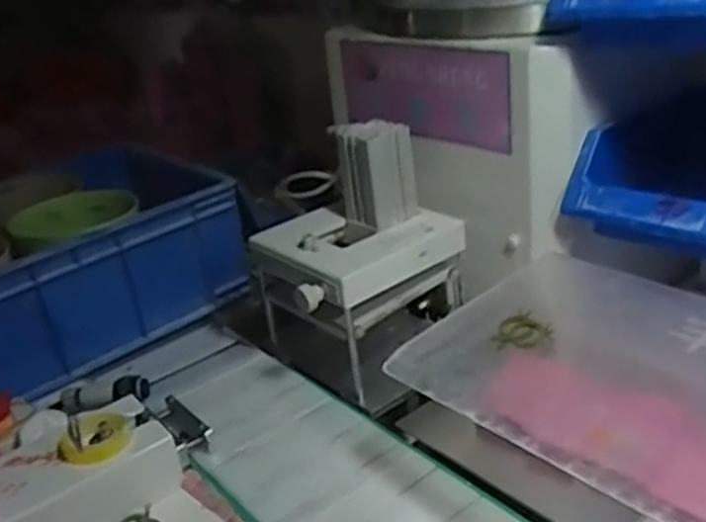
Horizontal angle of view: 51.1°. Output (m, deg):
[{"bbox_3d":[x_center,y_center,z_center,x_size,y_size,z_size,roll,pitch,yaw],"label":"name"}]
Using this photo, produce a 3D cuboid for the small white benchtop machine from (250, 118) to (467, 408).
[{"bbox_3d":[0.001,-0.009,0.608,0.149,0.181,0.133,-20,28,-26],"label":"small white benchtop machine"}]

